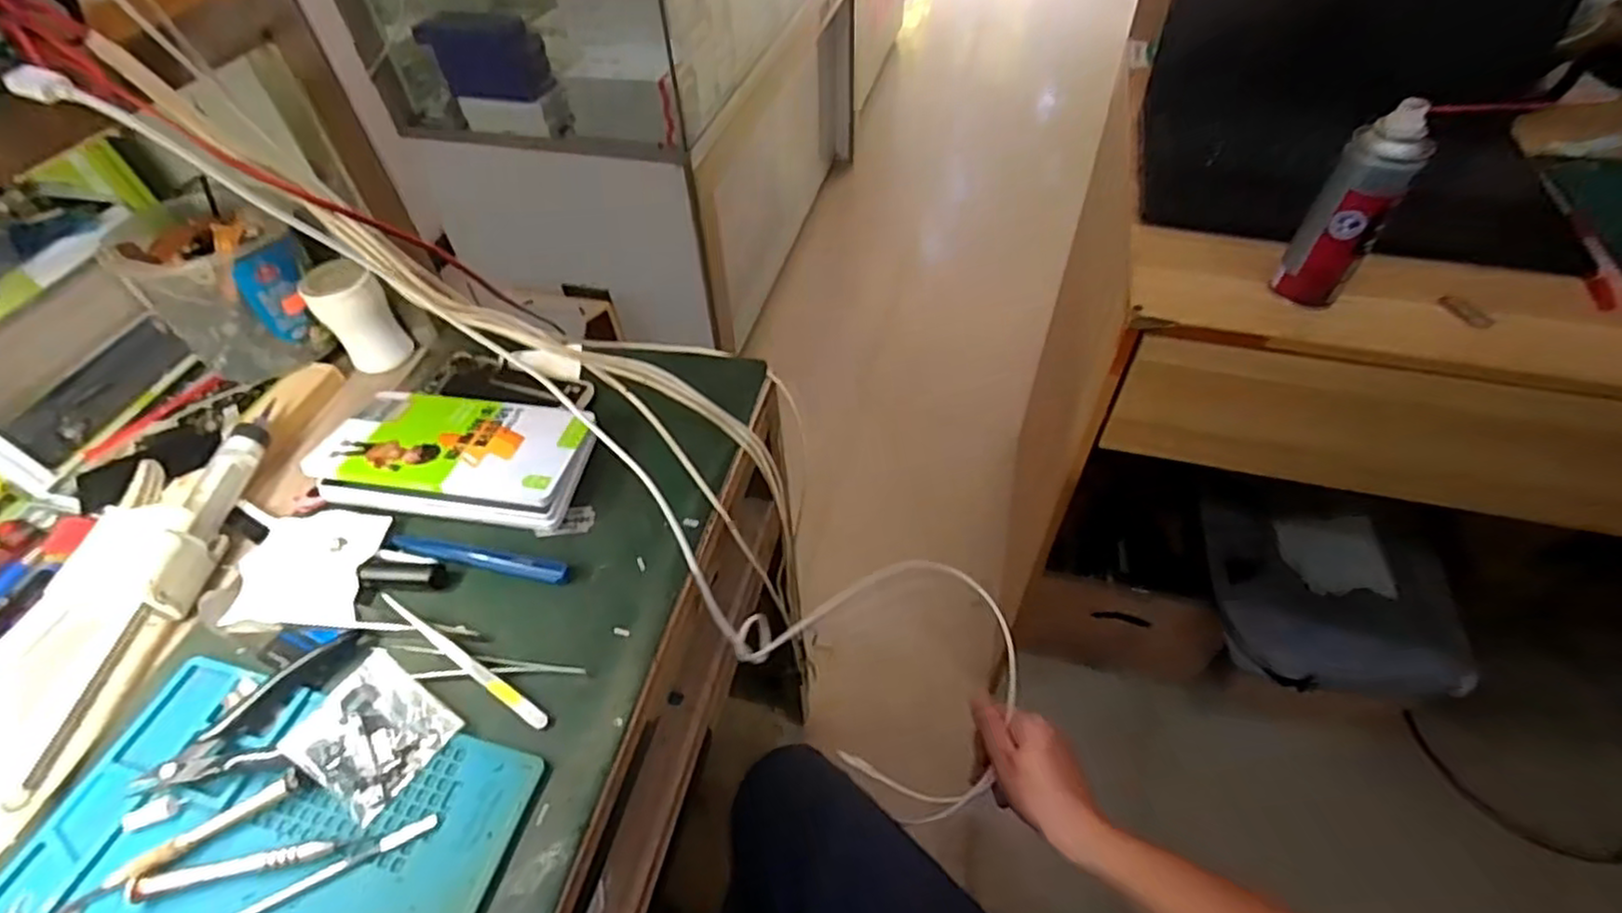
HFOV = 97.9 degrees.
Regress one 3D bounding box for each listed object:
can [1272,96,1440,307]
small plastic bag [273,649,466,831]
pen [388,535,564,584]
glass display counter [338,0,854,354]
[{"bbox_3d":[0.422,-0.189,0.552,0.053,0.153,0.045,29,58,25],"label":"can"},{"bbox_3d":[-0.245,0.156,0.398,0.069,0.010,0.065,35,62,9],"label":"small plastic bag"},{"bbox_3d":[-0.223,0.067,0.472,0.131,0.009,0.015,9,51,11],"label":"pen"},{"bbox_3d":[-0.300,-0.871,1.673,0.556,0.930,1.260,10,52,12],"label":"glass display counter"}]

